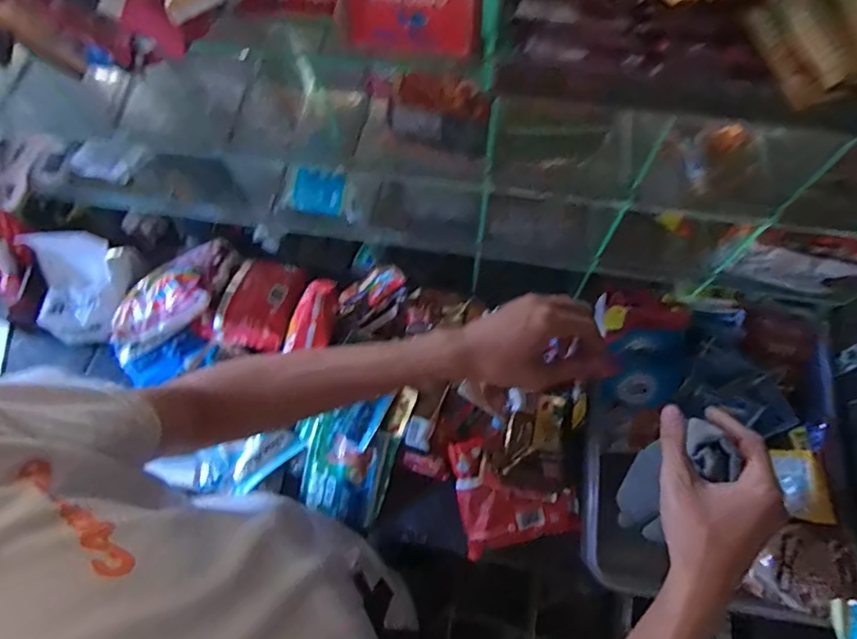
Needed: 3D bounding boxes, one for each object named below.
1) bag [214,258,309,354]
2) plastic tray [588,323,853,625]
[{"bbox_3d":[-0.212,-0.022,0.655,0.083,0.045,0.121,9,70,6],"label":"bag"},{"bbox_3d":[0.303,0.148,0.567,0.255,0.102,0.296,5,70,4],"label":"plastic tray"}]

